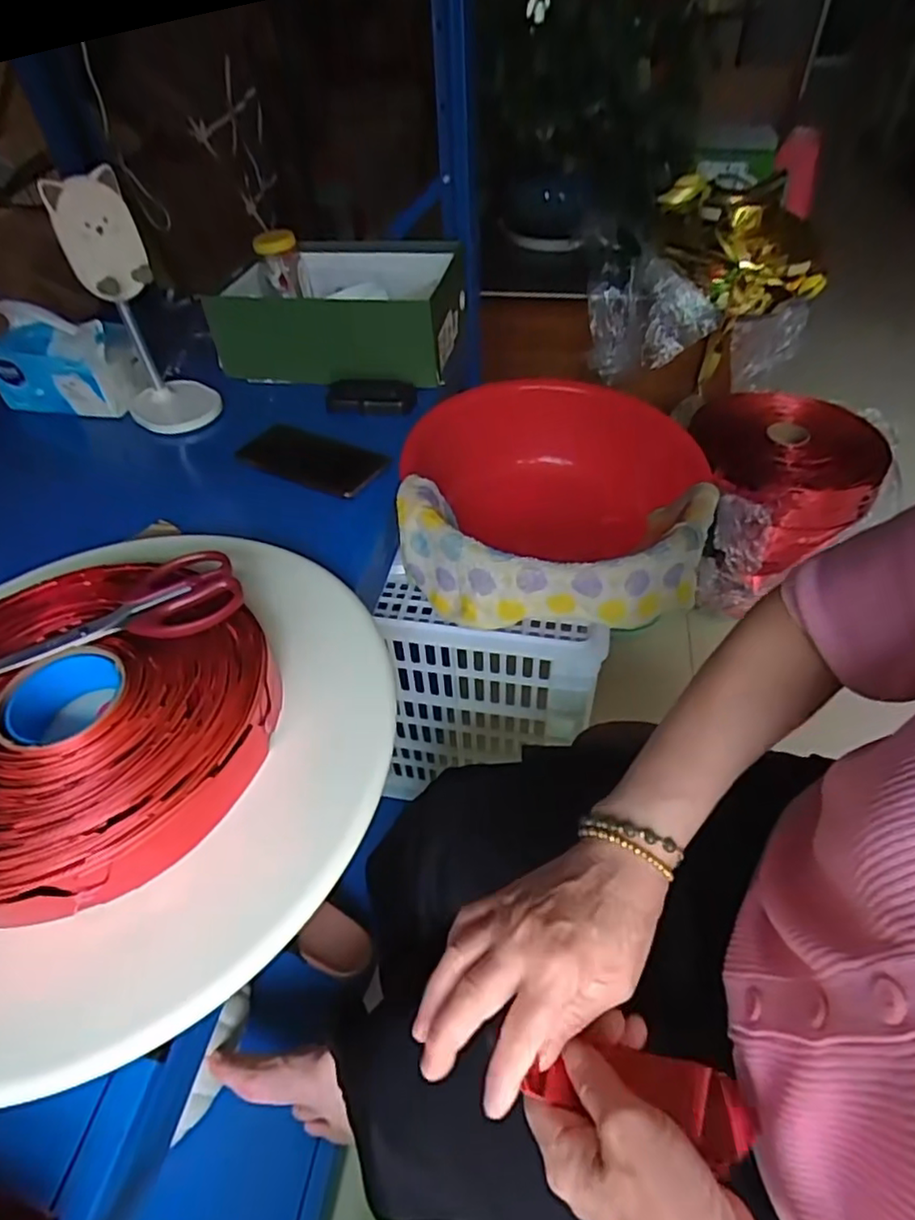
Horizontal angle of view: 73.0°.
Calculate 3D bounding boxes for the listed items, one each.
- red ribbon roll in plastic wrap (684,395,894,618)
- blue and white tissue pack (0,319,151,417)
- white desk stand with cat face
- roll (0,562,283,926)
[{"bbox_3d":[0.639,-0.235,1.281,0.324,0.293,0.328,-1,47,2],"label":"red ribbon roll in plastic wrap"},{"bbox_3d":[-0.496,-0.316,0.786,0.185,0.111,0.079,9,49,10],"label":"blue and white tissue pack"},{"bbox_3d":[-0.362,-0.339,0.703,0.101,0.245,0.110,-21,50,-16],"label":"white desk stand with cat face"},{"bbox_3d":[-0.253,0.074,0.413,0.261,0.041,0.243,-1,47,2],"label":"roll"}]

